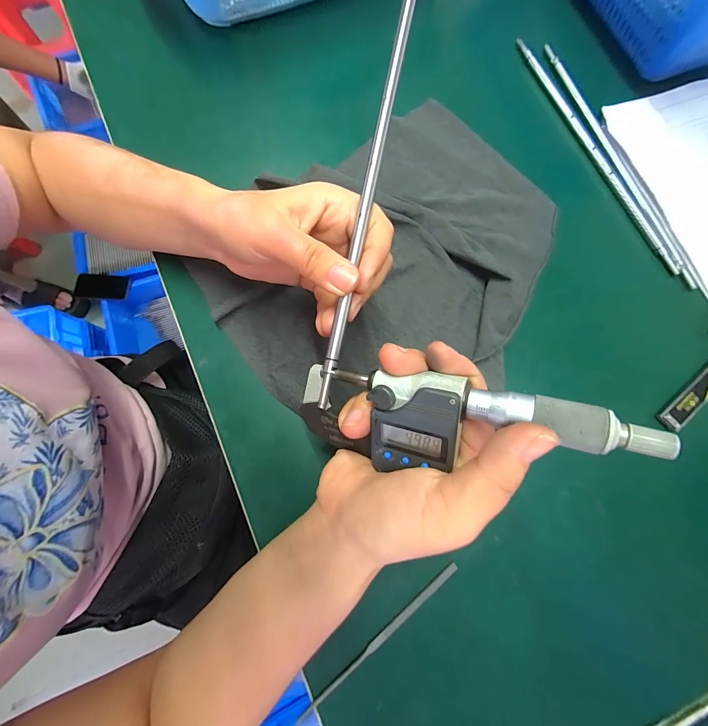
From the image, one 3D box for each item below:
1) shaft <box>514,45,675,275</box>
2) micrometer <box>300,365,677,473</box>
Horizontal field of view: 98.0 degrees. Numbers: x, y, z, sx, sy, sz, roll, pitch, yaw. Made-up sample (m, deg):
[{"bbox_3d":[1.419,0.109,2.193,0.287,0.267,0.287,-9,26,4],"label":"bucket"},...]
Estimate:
[{"bbox_3d":[0.227,-0.202,0.292,0.012,0.012,0.273,-22,79,-4],"label":"shaft"},{"bbox_3d":[0.040,0.025,0.147,0.159,0.025,0.049,-5,106,26],"label":"micrometer"}]

